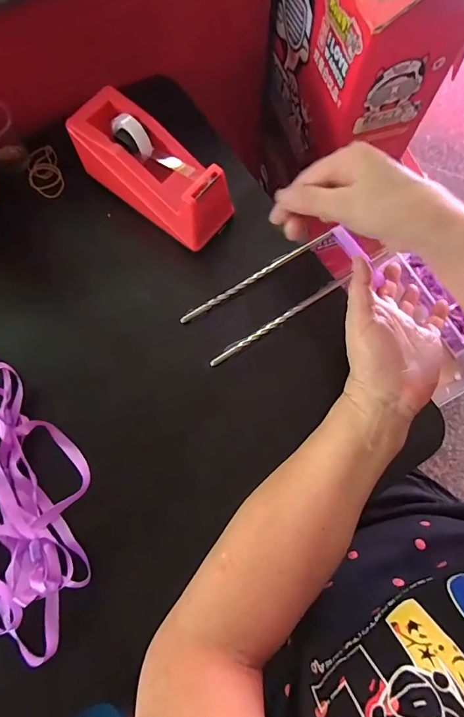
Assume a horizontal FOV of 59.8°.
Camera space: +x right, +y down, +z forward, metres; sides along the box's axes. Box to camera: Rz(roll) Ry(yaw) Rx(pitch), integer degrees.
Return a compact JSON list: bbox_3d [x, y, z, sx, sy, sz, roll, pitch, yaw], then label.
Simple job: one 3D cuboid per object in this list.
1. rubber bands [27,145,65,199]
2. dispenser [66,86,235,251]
[{"bbox_3d":[-0.195,-0.193,0.420,0.031,0.013,0.057,-20,75,-6],"label":"rubber bands"},{"bbox_3d":[-0.073,-0.173,0.369,0.154,0.058,0.065,41,78,10],"label":"dispenser"}]

